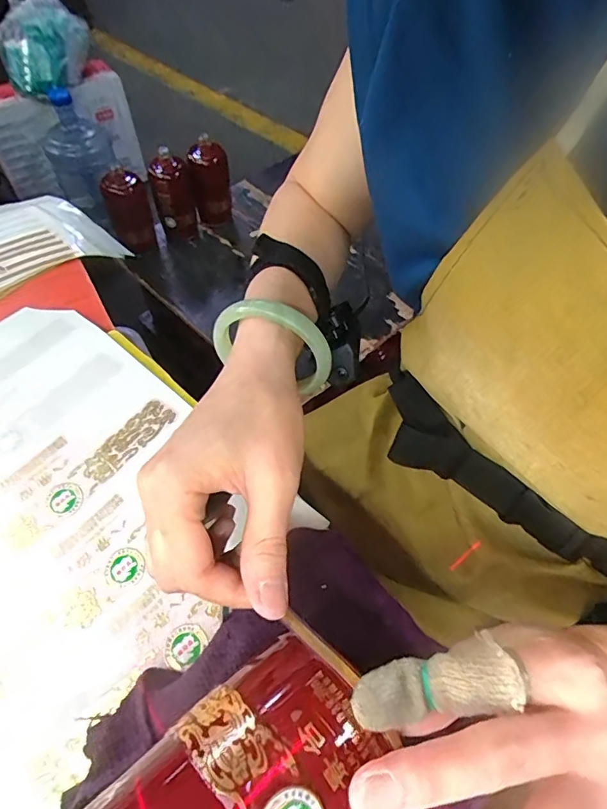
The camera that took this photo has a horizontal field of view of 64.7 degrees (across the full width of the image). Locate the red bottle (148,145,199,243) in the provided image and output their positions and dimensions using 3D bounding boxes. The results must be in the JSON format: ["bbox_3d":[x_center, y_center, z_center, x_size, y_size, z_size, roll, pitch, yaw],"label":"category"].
[{"bbox_3d":[-0.280,-0.448,1.043,0.079,0.174,0.094,-9,56,-7],"label":"red bottle"}]

